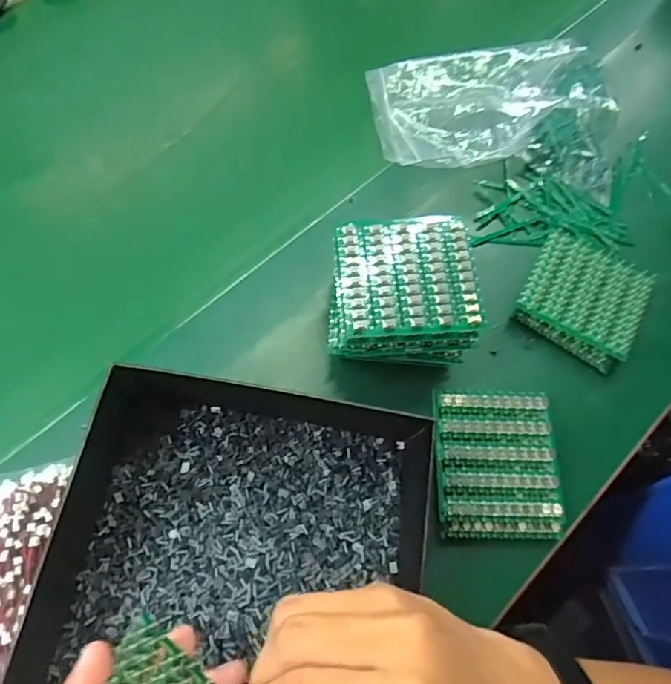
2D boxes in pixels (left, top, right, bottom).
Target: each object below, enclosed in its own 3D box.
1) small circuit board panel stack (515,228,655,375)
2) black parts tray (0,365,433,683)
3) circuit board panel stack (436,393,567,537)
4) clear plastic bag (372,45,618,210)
[{"bbox_3d":[0.194,-0.038,0.426,0.086,0.022,0.090,30,69,9],"label":"small circuit board panel stack"},{"bbox_3d":[-0.064,0.151,0.306,0.211,0.046,0.261,11,67,2],"label":"black parts tray"},{"bbox_3d":[0.107,0.083,0.374,0.080,0.027,0.094,1,67,-2],"label":"circuit board panel stack"},{"bbox_3d":[0.141,-0.206,0.477,0.219,0.052,0.160,-1,67,-3],"label":"clear plastic bag"}]

